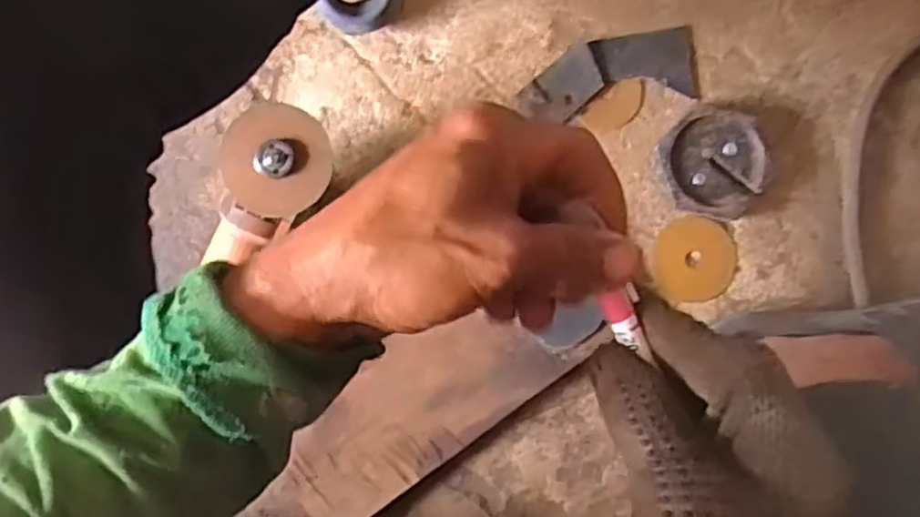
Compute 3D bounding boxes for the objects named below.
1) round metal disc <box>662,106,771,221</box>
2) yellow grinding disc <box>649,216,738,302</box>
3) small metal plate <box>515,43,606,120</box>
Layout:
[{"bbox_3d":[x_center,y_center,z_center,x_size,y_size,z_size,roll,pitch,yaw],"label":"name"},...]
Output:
[{"bbox_3d":[0.228,-0.086,0.653,0.092,0.025,0.096,0,88,-3],"label":"round metal disc"},{"bbox_3d":[0.214,0.001,0.662,0.077,0.006,0.075,0,95,2],"label":"yellow grinding disc"},{"bbox_3d":[0.095,-0.156,0.658,0.082,0.004,0.044,-42,92,-4],"label":"small metal plate"}]

